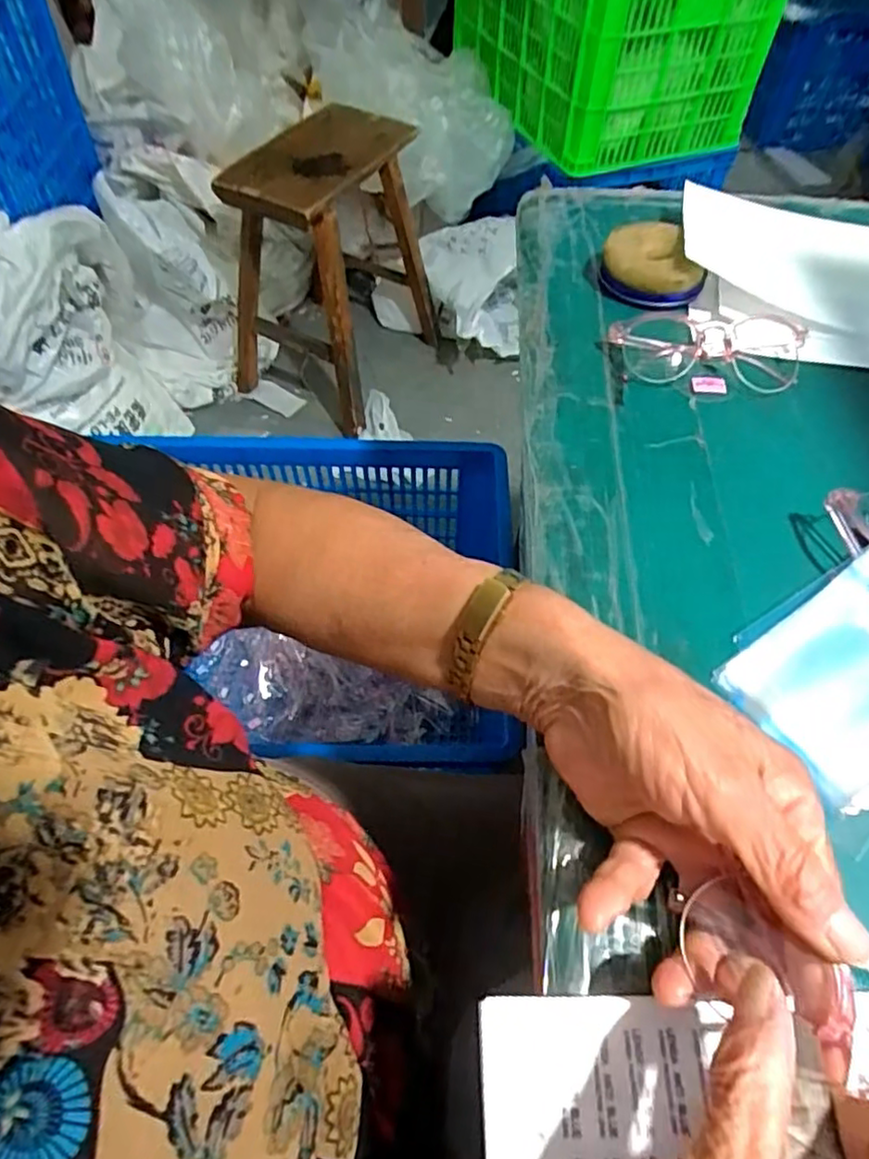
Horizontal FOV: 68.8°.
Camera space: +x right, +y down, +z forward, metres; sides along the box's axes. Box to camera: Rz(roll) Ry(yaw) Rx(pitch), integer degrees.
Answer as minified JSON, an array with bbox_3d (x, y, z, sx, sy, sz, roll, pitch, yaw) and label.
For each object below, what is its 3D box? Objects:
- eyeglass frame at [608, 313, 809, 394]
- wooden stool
[{"bbox_3d":[0.177,-0.147,0.405,0.125,0.025,0.045,2,59,3],"label":"eyeglass frame"},{"bbox_3d":[-0.219,-0.663,1.349,0.335,0.474,0.452,30,62,17],"label":"wooden stool"}]

